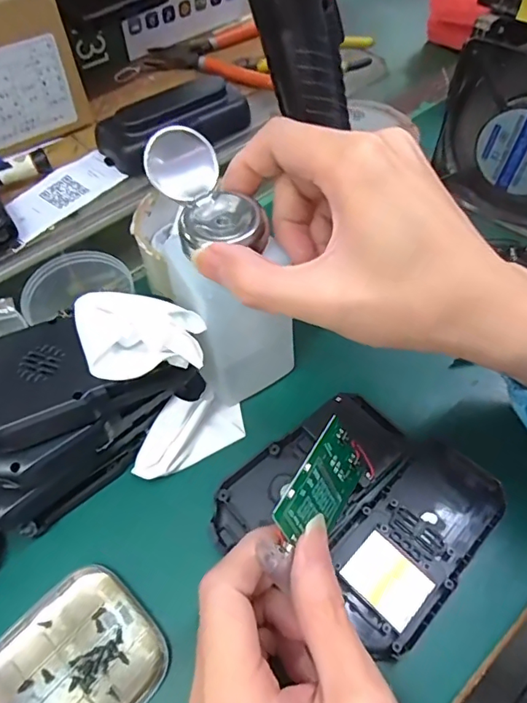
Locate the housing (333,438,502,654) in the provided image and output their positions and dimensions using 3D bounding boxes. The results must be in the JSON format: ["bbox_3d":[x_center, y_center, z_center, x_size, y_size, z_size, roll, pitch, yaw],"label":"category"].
[{"bbox_3d":[0.079,0.097,0.259,0.106,0.012,0.053,-40,64,-22],"label":"housing"}]

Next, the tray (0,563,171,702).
[{"bbox_3d":[-0.088,0.146,0.231,0.070,0.010,0.074,36,65,22],"label":"tray"}]

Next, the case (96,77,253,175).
[{"bbox_3d":[-0.062,-0.163,0.346,0.105,0.026,0.040,-28,61,-16],"label":"case"}]

